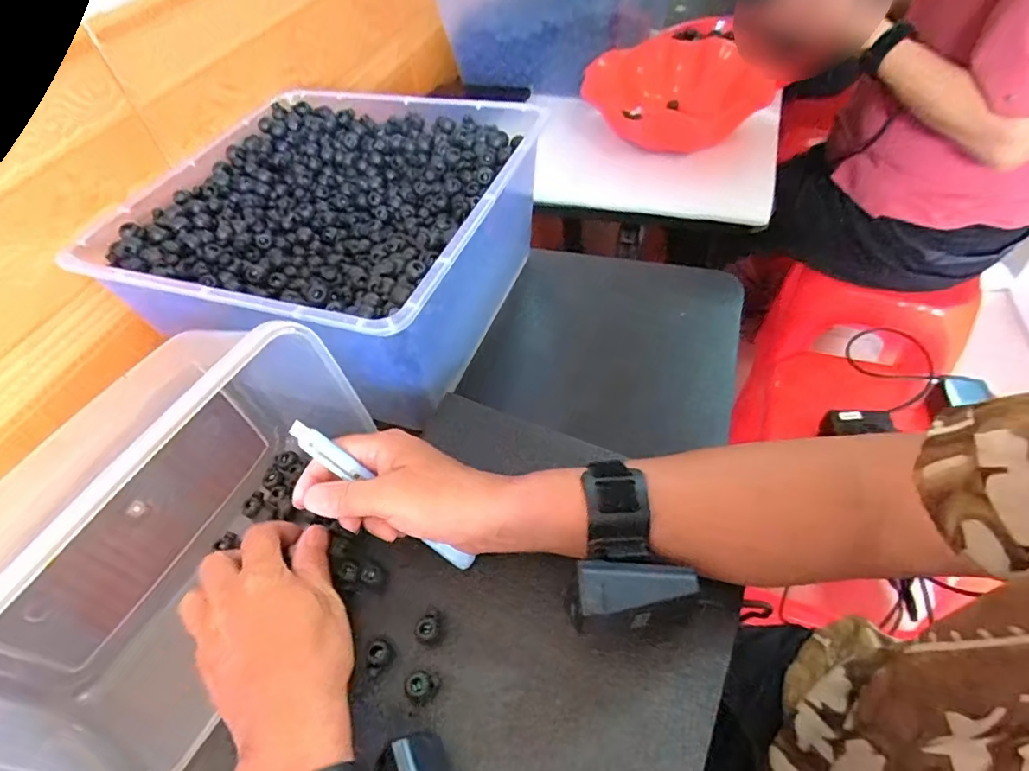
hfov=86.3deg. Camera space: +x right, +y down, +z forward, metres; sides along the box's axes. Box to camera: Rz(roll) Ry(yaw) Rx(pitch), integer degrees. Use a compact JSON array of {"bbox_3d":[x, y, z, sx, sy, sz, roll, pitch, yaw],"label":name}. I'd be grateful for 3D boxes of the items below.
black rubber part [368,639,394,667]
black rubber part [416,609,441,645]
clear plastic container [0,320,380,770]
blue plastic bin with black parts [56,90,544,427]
[{"bbox_3d":[-0.080,0.159,0.327,0.014,0.009,0.014,-3,48,4],"label":"black rubber part"},{"bbox_3d":[-0.051,0.147,0.333,0.017,0.013,0.013,-37,55,-24],"label":"black rubber part"},{"bbox_3d":[-0.200,0.092,0.332,0.096,0.170,0.236,14,51,18],"label":"clear plastic container"},{"bbox_3d":[-0.151,-0.127,0.490,0.293,0.132,0.291,13,51,17],"label":"blue plastic bin with black parts"}]

